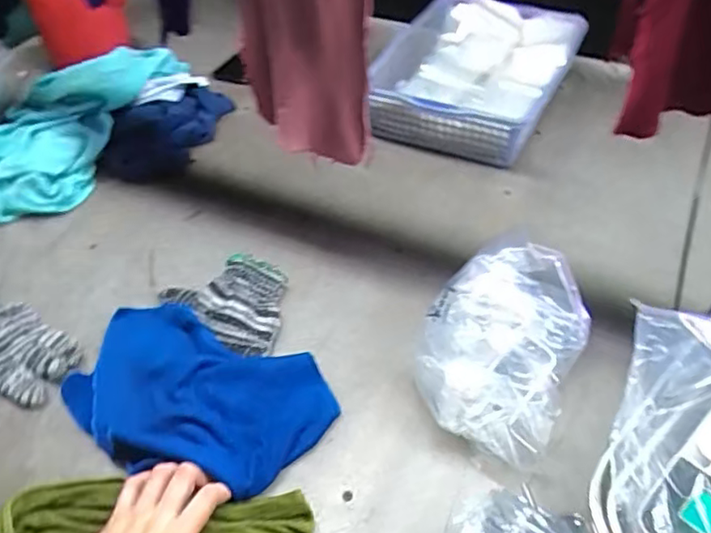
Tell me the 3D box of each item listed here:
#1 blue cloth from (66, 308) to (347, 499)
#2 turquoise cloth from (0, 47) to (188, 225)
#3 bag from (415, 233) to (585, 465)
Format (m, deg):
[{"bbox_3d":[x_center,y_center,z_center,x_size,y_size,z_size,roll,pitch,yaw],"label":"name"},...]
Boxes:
[{"bbox_3d":[-0.166,0.126,0.605,0.268,0.038,0.174,19,48,18],"label":"blue cloth"},{"bbox_3d":[-0.437,-0.205,0.894,0.216,0.091,0.392,19,49,21],"label":"turquoise cloth"},{"bbox_3d":[0.134,0.075,0.573,0.134,0.128,0.166,21,48,19],"label":"bag"}]

